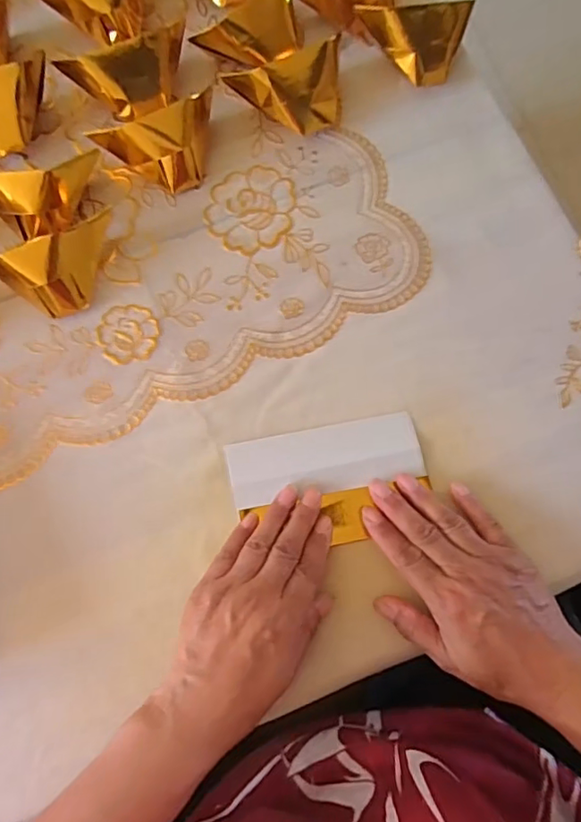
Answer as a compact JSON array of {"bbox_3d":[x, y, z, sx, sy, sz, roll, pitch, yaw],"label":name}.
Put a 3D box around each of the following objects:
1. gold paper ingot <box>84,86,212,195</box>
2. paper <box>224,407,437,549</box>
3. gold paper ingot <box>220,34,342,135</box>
[{"bbox_3d":[-0.102,-0.211,0.436,0.095,0.037,0.063,-18,77,-4],"label":"gold paper ingot"},{"bbox_3d":[0.027,0.051,0.391,0.136,0.006,0.081,-9,77,0],"label":"paper"},{"bbox_3d":[-0.005,-0.257,0.439,0.090,0.043,0.050,-4,77,-1],"label":"gold paper ingot"}]

